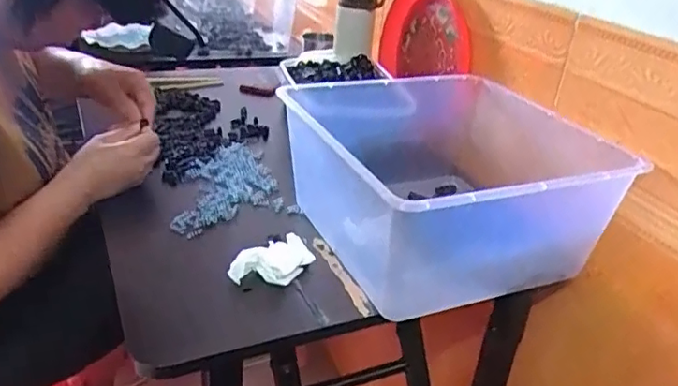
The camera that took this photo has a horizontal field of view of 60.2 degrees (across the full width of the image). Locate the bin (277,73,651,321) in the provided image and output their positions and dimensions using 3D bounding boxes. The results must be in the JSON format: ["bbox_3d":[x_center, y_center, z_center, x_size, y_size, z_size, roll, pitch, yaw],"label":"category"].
[{"bbox_3d":[0.120,-0.023,0.686,0.326,0.143,0.331,-8,31,-23],"label":"bin"}]

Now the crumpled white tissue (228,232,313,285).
[{"bbox_3d":[-0.065,0.074,0.609,0.045,0.040,0.093,26,35,34],"label":"crumpled white tissue"}]

